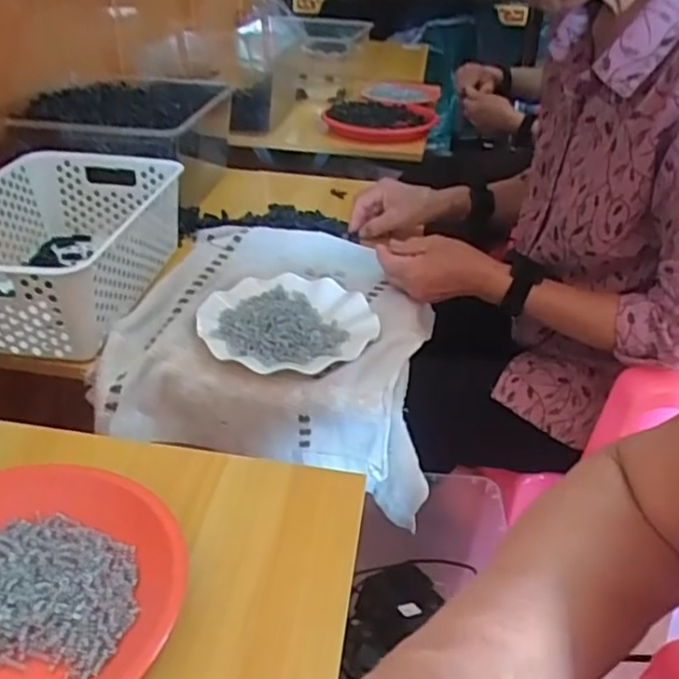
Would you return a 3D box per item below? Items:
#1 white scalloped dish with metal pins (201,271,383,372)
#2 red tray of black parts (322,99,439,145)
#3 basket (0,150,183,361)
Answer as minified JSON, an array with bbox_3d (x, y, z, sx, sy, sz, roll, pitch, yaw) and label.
[{"bbox_3d":[-0.056,-0.022,0.710,0.176,0.030,0.174,3,34,-2],"label":"white scalloped dish with metal pins"},{"bbox_3d":[0.088,-0.495,1.472,0.243,0.036,0.311,5,34,3],"label":"red tray of black parts"},{"bbox_3d":[-0.323,-0.107,0.760,0.198,0.112,0.317,7,34,4],"label":"basket"}]

